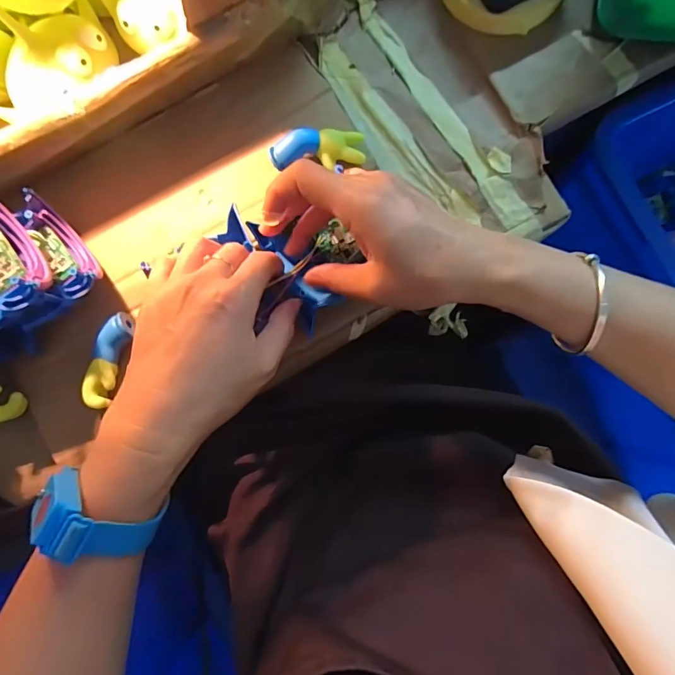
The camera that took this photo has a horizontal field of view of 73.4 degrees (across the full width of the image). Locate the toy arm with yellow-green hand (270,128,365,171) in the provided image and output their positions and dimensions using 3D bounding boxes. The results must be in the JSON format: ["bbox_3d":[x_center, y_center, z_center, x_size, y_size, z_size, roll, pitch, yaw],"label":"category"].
[{"bbox_3d":[-0.014,-0.142,0.343,0.067,0.017,0.026,-1,84,4],"label":"toy arm with yellow-green hand"}]

